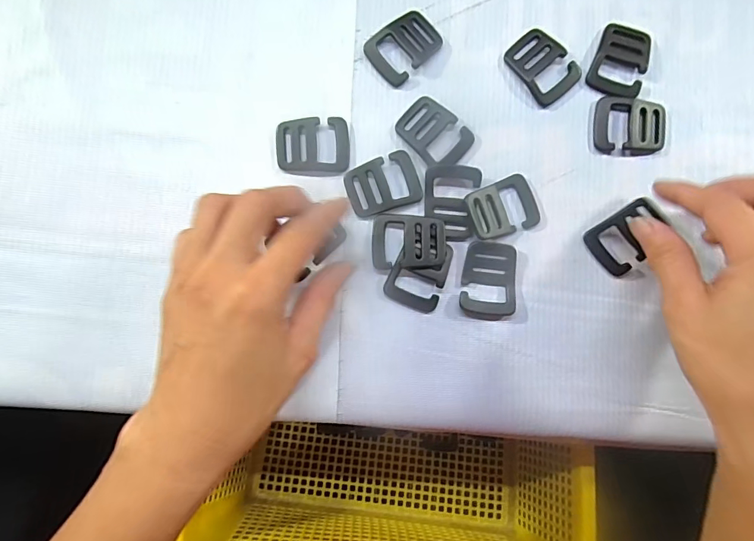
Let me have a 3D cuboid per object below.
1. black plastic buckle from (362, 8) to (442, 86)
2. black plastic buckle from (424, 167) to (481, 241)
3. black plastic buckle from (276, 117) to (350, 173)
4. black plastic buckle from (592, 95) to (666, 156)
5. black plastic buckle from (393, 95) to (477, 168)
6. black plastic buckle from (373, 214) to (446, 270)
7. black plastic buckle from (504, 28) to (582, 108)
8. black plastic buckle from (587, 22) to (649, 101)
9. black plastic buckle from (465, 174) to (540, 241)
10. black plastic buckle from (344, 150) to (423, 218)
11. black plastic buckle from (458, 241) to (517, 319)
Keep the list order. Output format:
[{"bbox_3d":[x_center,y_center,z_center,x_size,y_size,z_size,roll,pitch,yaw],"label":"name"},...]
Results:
[{"bbox_3d":[0.016,-0.137,0.261,0.044,0.006,0.033,-40,90,-2],"label":"black plastic buckle"},{"bbox_3d":[0.045,-0.041,0.257,0.032,0.006,0.042,1,89,-1],"label":"black plastic buckle"},{"bbox_3d":[-0.038,-0.075,0.258,0.043,0.006,0.032,-3,89,-1],"label":"black plastic buckle"},{"bbox_3d":[0.154,-0.088,0.263,0.044,0.004,0.034,4,89,-1],"label":"black plastic buckle"},{"bbox_3d":[0.034,-0.083,0.260,0.042,0.006,0.032,45,88,0],"label":"black plastic buckle"},{"bbox_3d":[0.019,-0.016,0.256,0.042,0.008,0.031,3,89,-1],"label":"black plastic buckle"},{"bbox_3d":[0.101,-0.125,0.263,0.032,0.005,0.043,-38,90,-2],"label":"black plastic buckle"},{"bbox_3d":[0.150,-0.128,0.263,0.032,0.005,0.042,22,88,0],"label":"black plastic buckle"},{"bbox_3d":[0.076,-0.038,0.259,0.041,0.007,0.032,-20,89,-1],"label":"black plastic buckle"},{"bbox_3d":[0.004,-0.052,0.258,0.043,0.004,0.031,-19,89,-1],"label":"black plastic buckle"},{"bbox_3d":[0.067,0.006,0.257,0.032,0.005,0.045,4,89,-1],"label":"black plastic buckle"}]

